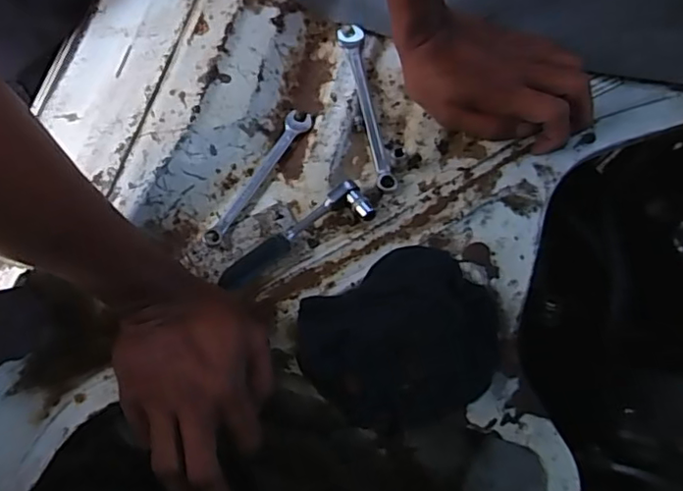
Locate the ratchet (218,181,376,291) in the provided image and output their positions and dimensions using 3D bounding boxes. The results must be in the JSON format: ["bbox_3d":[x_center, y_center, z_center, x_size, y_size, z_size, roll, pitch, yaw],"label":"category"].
[{"bbox_3d":[-0.040,-0.007,0.468,0.130,0.018,0.036,-28,77,-6],"label":"ratchet"}]

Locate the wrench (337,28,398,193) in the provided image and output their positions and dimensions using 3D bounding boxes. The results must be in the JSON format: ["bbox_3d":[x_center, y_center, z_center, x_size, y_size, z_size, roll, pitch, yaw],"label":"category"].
[{"bbox_3d":[0.024,-0.119,0.501,0.021,0.007,0.153,-14,76,-2],"label":"wrench"}]

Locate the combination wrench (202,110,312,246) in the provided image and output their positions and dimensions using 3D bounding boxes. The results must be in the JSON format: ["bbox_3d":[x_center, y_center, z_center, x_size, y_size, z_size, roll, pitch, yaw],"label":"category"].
[{"bbox_3d":[-0.071,-0.058,0.488,0.019,0.005,0.136,34,79,9],"label":"combination wrench"}]

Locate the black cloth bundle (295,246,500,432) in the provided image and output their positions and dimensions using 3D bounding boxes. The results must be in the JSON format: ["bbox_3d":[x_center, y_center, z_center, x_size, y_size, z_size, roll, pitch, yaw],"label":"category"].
[{"bbox_3d":[0.046,0.073,0.442,0.141,0.025,0.122,-32,77,-7],"label":"black cloth bundle"}]

